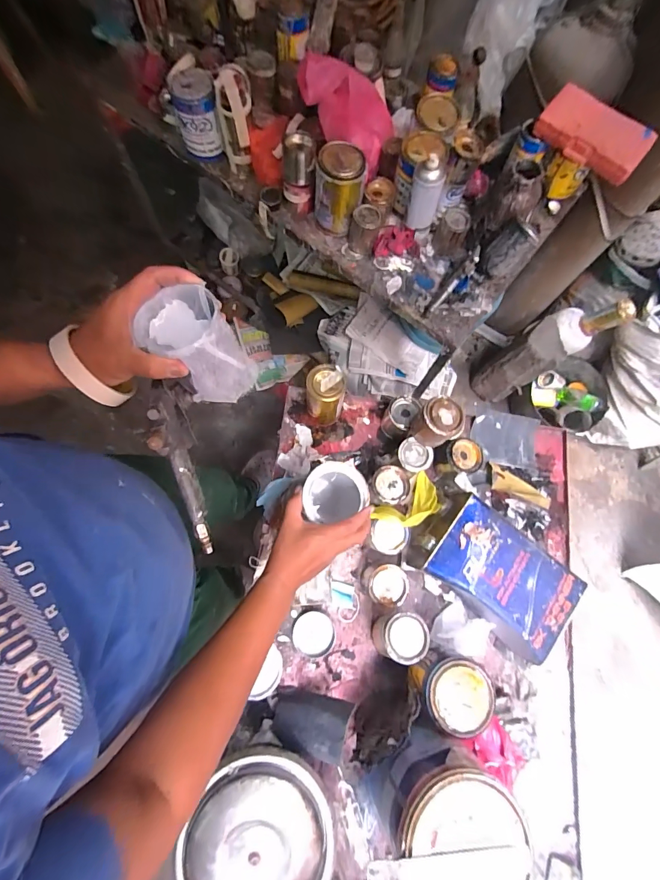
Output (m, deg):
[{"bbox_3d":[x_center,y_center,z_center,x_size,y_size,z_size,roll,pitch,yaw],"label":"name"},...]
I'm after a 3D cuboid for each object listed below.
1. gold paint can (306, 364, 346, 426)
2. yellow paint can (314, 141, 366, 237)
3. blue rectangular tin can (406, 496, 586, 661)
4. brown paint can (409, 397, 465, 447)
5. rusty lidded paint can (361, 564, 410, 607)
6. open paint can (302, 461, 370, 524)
[{"bbox_3d":[-0.009,-0.083,0.732,0.067,0.140,0.068,1,73,-2],"label":"gold paint can"},{"bbox_3d":[0.020,-0.552,0.840,0.106,0.150,0.098,7,73,0],"label":"yellow paint can"},{"bbox_3d":[0.284,0.235,0.682,0.273,0.127,0.164,41,76,10],"label":"blue rectangular tin can"},{"bbox_3d":[0.197,-0.033,0.694,0.080,0.085,0.076,-21,75,-8],"label":"brown paint can"},{"bbox_3d":[0.101,0.264,0.695,0.079,0.065,0.069,12,73,2],"label":"rusty lidded paint can"},{"bbox_3d":[0.007,0.090,0.622,0.097,0.133,0.084,-4,73,-3],"label":"open paint can"}]

